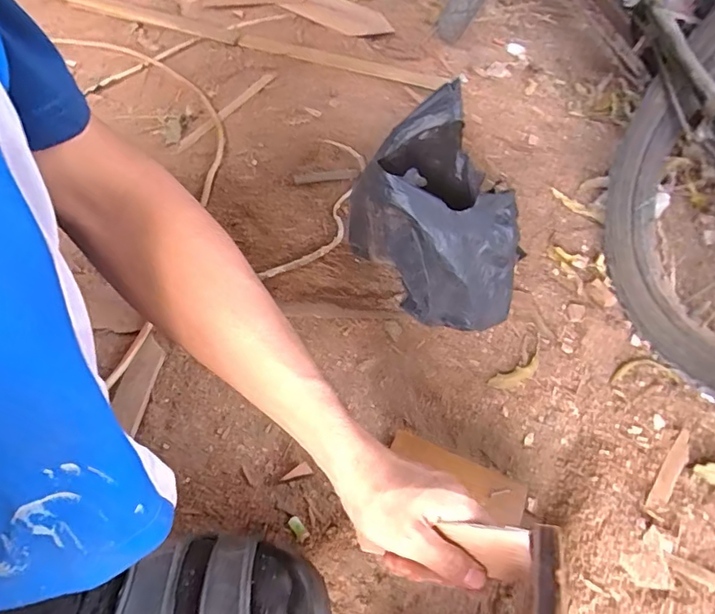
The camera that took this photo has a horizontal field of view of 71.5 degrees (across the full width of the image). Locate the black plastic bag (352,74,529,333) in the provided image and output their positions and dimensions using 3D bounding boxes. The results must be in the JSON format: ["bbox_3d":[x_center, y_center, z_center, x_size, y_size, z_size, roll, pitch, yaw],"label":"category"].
[{"bbox_3d":[0.101,-0.105,0.530,0.189,0.217,0.139,27,56,17],"label":"black plastic bag"}]

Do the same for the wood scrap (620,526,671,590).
[{"bbox_3d":[0.273,0.236,0.459,0.055,0.009,0.041,-27,58,-21],"label":"wood scrap"}]

